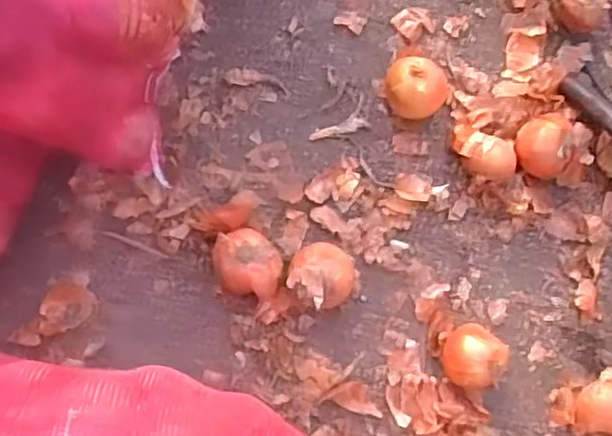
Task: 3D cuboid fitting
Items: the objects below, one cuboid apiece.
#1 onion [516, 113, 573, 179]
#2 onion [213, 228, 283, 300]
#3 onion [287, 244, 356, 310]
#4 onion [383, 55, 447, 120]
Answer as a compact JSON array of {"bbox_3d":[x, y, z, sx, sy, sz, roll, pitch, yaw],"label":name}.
[{"bbox_3d":[0.329,-0.101,0.907,0.074,0.067,0.091,-2,84,-8],"label":"onion"},{"bbox_3d":[-0.075,0.058,0.853,0.091,0.057,0.086,9,86,-4],"label":"onion"},{"bbox_3d":[0.023,0.074,0.870,0.082,0.062,0.077,1,83,-7],"label":"onion"},{"bbox_3d":[0.153,-0.176,0.907,0.073,0.069,0.079,1,83,-7],"label":"onion"}]

